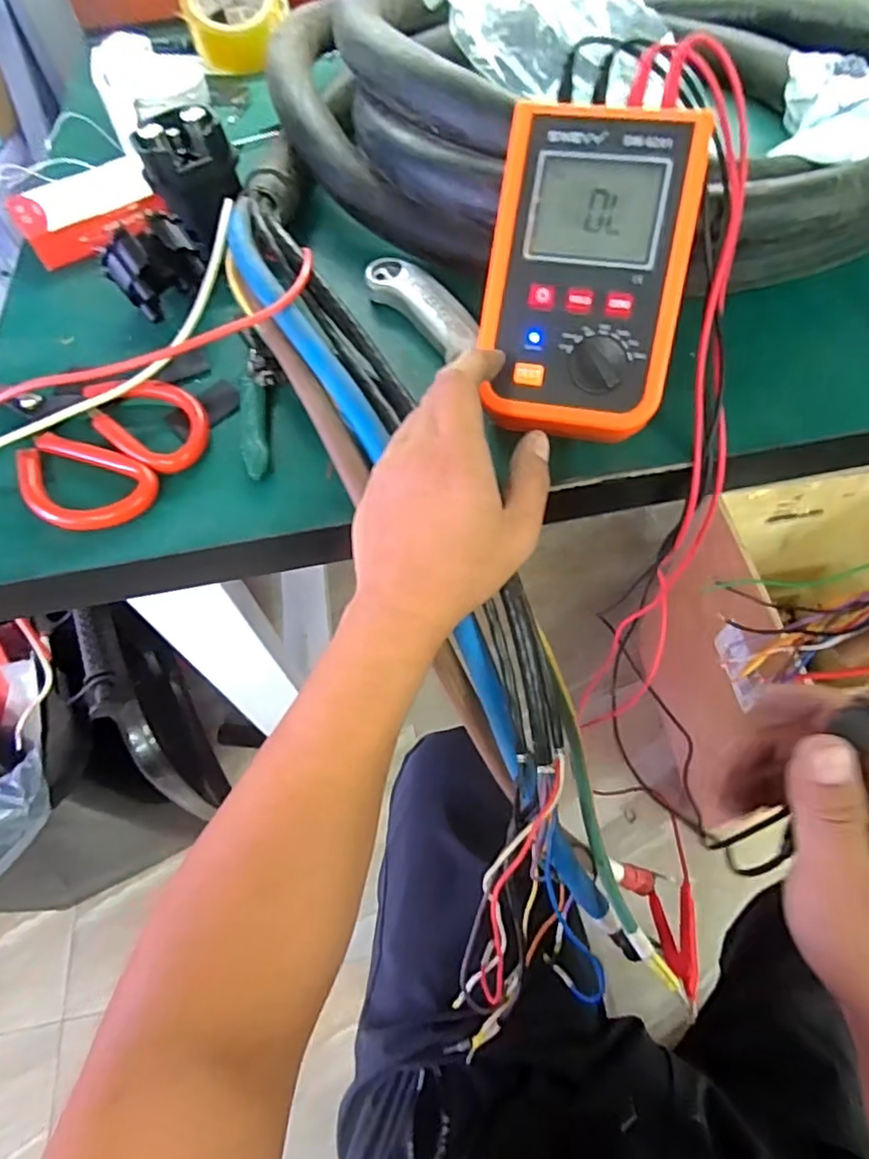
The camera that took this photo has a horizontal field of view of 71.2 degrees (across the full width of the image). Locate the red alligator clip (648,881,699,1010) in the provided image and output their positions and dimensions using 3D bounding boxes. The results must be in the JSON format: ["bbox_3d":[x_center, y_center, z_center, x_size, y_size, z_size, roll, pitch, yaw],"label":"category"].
[{"bbox_3d":[0.176,0.259,0.436,0.025,0.027,0.079,5,32,7],"label":"red alligator clip"}]

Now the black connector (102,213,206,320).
[{"bbox_3d":[-0.199,-0.225,0.436,0.047,0.052,0.059,33,67,21],"label":"black connector"}]

